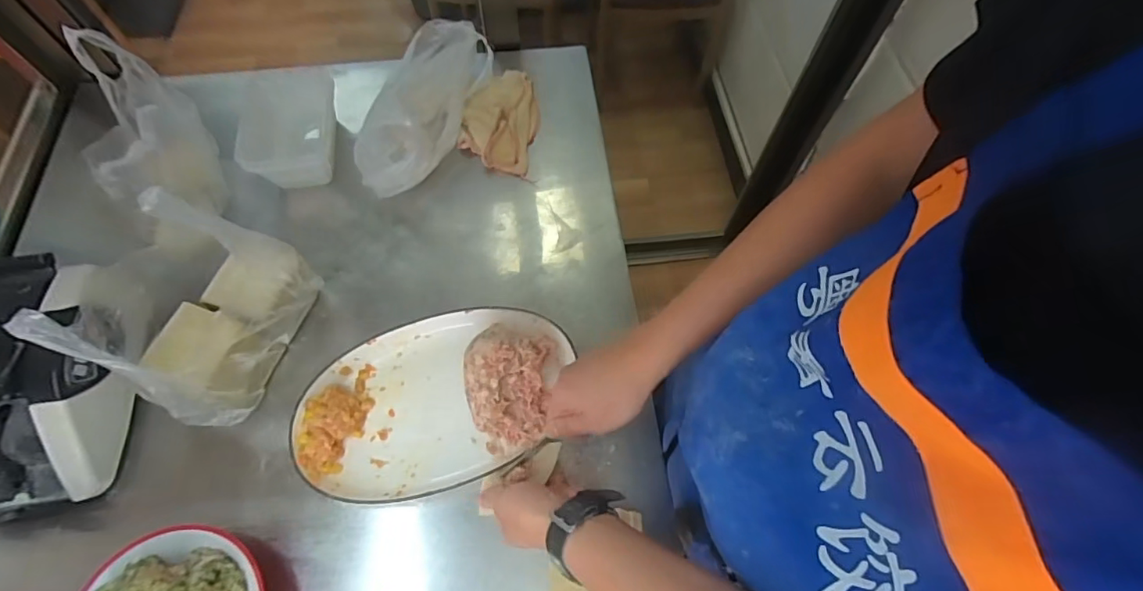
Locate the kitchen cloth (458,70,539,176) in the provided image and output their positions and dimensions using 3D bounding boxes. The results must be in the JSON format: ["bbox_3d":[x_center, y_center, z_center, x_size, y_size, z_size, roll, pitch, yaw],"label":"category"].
[{"bbox_3d":[-0.101,-0.268,0.796,0.107,0.036,0.186,11,65,4],"label":"kitchen cloth"}]

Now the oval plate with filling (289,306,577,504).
[{"bbox_3d":[-0.150,0.108,0.578,0.295,0.077,0.193,-10,65,-6],"label":"oval plate with filling"}]

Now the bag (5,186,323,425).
[{"bbox_3d":[-0.371,0.007,0.525,0.095,0.235,0.193,20,66,8],"label":"bag"}]

